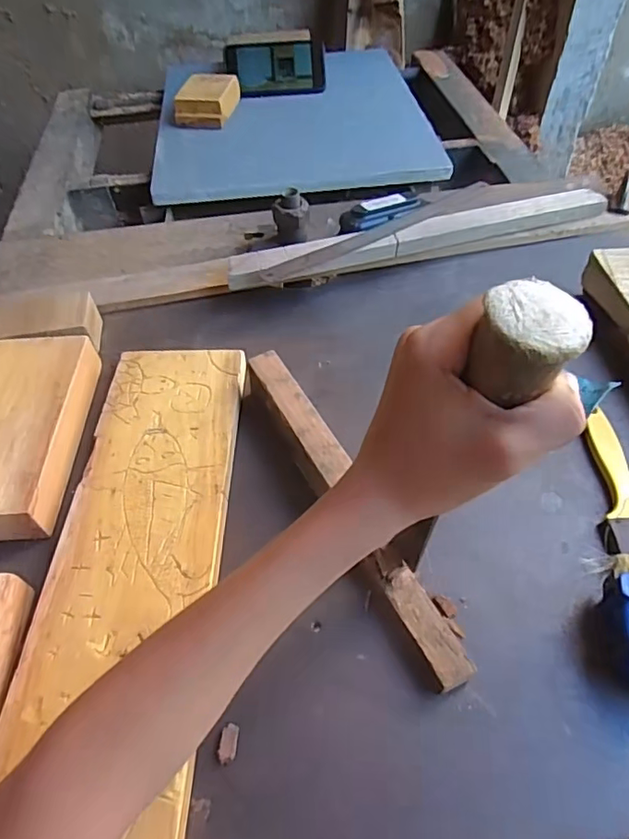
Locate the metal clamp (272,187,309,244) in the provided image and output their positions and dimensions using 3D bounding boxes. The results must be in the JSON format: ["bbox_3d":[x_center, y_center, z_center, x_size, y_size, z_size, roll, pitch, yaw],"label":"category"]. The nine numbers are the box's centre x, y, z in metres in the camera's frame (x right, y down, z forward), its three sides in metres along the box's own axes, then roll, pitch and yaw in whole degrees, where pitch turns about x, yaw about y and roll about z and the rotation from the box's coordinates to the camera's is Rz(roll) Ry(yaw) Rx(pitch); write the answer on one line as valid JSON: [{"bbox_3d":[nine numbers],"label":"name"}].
[{"bbox_3d":[-0.025,-0.218,0.585,0.036,0.048,0.027,5,53,8],"label":"metal clamp"}]

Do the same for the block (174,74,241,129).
[{"bbox_3d":[-0.164,-0.493,0.839,0.081,0.031,0.119,4,55,8],"label":"block"}]

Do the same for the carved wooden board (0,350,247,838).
[{"bbox_3d":[-0.124,0.101,0.384,0.116,0.019,0.401,-1,52,3],"label":"carved wooden board"}]

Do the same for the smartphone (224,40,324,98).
[{"bbox_3d":[-0.062,-0.578,0.894,0.158,0.011,0.094,-8,87,-4],"label":"smartphone"}]

